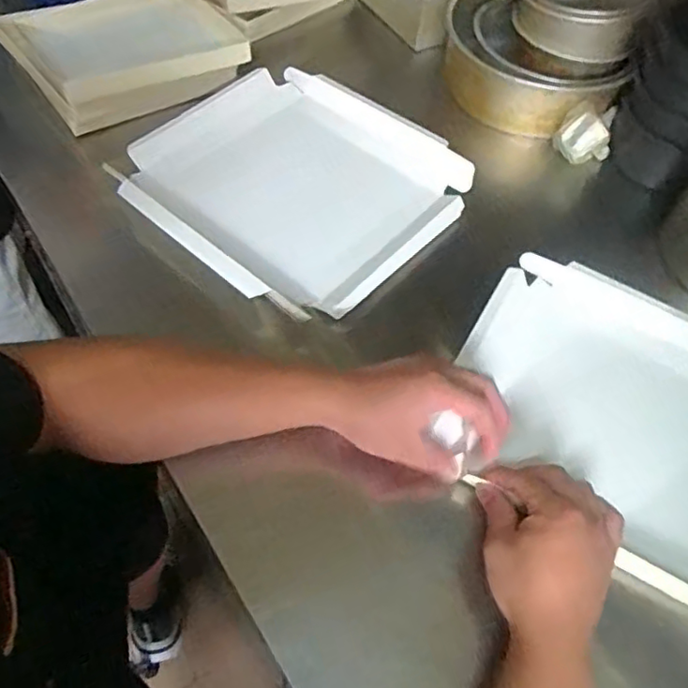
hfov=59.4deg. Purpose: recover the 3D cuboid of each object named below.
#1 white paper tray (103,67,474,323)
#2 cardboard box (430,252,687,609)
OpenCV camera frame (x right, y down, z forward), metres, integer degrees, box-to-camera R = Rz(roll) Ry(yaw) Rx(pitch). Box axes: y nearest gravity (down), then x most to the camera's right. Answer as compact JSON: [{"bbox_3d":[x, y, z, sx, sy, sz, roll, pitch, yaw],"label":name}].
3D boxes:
[{"bbox_3d":[-0.056,-0.187,0.689,0.326,0.069,0.325,39,62,19],"label":"white paper tray"},{"bbox_3d":[0.262,0.066,0.550,0.312,0.038,0.269,27,59,12],"label":"cardboard box"}]

